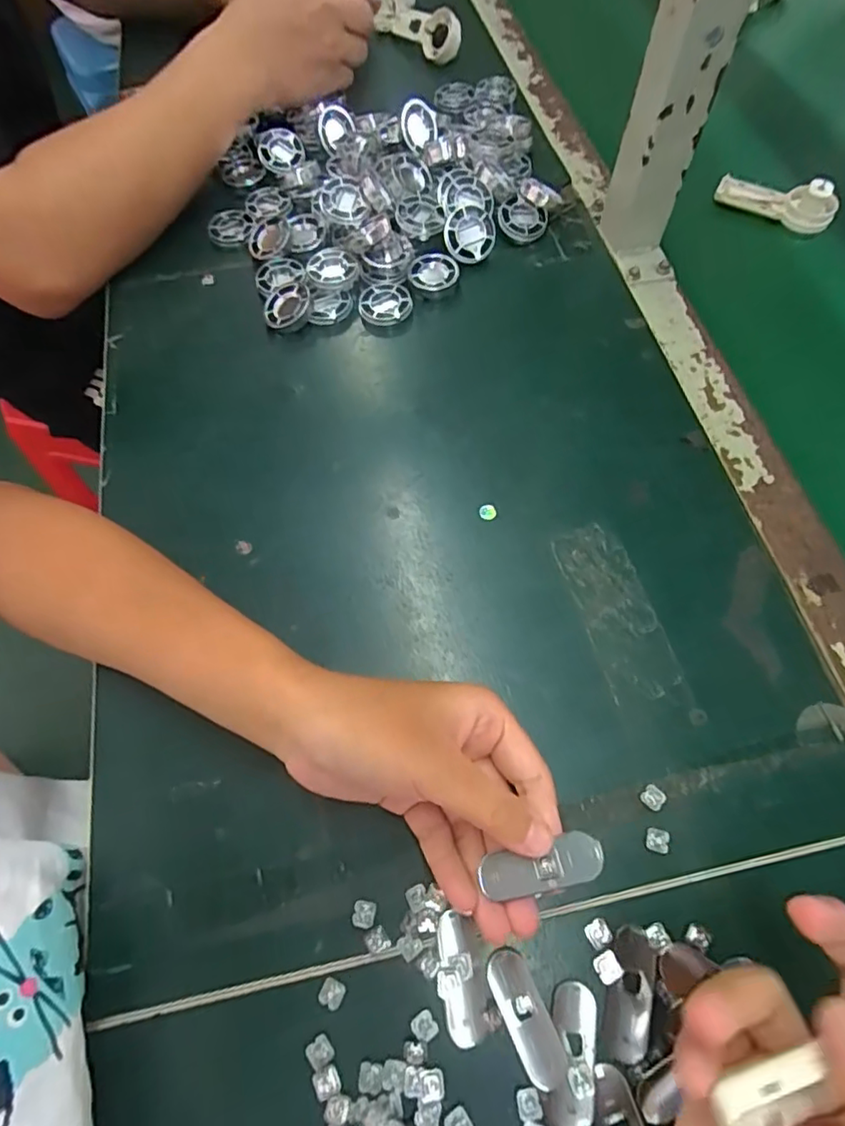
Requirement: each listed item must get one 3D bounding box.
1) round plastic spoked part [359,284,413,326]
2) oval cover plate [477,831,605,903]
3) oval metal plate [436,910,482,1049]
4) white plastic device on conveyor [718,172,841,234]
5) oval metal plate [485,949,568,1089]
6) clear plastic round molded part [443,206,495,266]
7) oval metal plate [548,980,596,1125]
[{"bbox_3d":[-0.028,-0.196,0.427,0.040,0.013,0.036,-6,64,-1],"label":"round plastic spoked part"},{"bbox_3d":[0.049,0.123,0.225,0.048,0.004,0.017,-17,65,2],"label":"oval cover plate"},{"bbox_3d":[0.017,0.185,0.249,0.017,0.004,0.048,-7,64,-2],"label":"oval metal plate"},{"bbox_3d":[0.299,-0.309,0.470,0.095,0.031,0.024,32,69,16],"label":"white plastic device on conveyor"},{"bbox_3d":[0.045,0.197,0.242,0.018,0.004,0.048,-25,66,-10],"label":"oval metal plate"},{"bbox_3d":[0.038,-0.258,0.438,0.040,0.006,0.039,0,98,-2],"label":"clear plastic round molded part"},{"bbox_3d":[0.064,0.208,0.236,0.018,0.004,0.049,8,65,5],"label":"oval metal plate"}]

